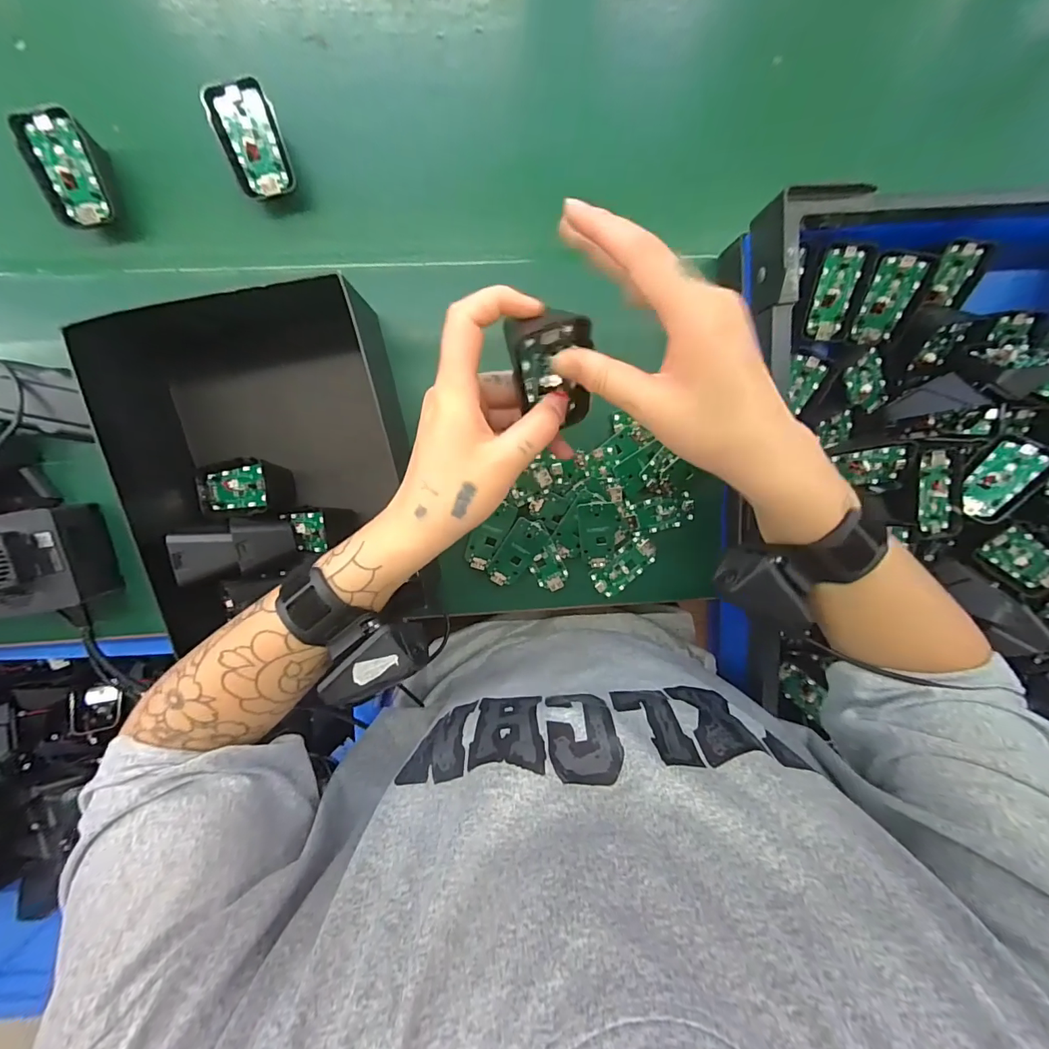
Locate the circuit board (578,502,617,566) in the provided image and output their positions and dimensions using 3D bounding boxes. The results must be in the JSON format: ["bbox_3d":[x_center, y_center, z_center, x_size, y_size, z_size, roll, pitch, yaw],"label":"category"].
[{"bbox_3d":[0.064,0.008,0.395,0.032,0.008,0.061,-4,114,5],"label":"circuit board"}]

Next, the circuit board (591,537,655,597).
[{"bbox_3d":[0.091,0.039,0.413,0.062,0.004,0.030,-39,98,1],"label":"circuit board"}]

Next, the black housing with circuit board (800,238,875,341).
[{"bbox_3d":[0.244,-0.181,0.354,0.043,0.006,0.068,0,115,-7],"label":"black housing with circuit board"}]

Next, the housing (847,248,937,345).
[{"bbox_3d":[0.285,-0.178,0.356,0.038,0.009,0.066,15,124,12],"label":"housing"}]

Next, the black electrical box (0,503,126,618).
[{"bbox_3d":[-0.379,0.028,0.357,0.074,0.055,0.080,-6,97,-3],"label":"black electrical box"}]

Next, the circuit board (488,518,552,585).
[{"bbox_3d":[-0.007,0.026,0.398,0.032,0.009,0.064,36,93,-7],"label":"circuit board"}]

